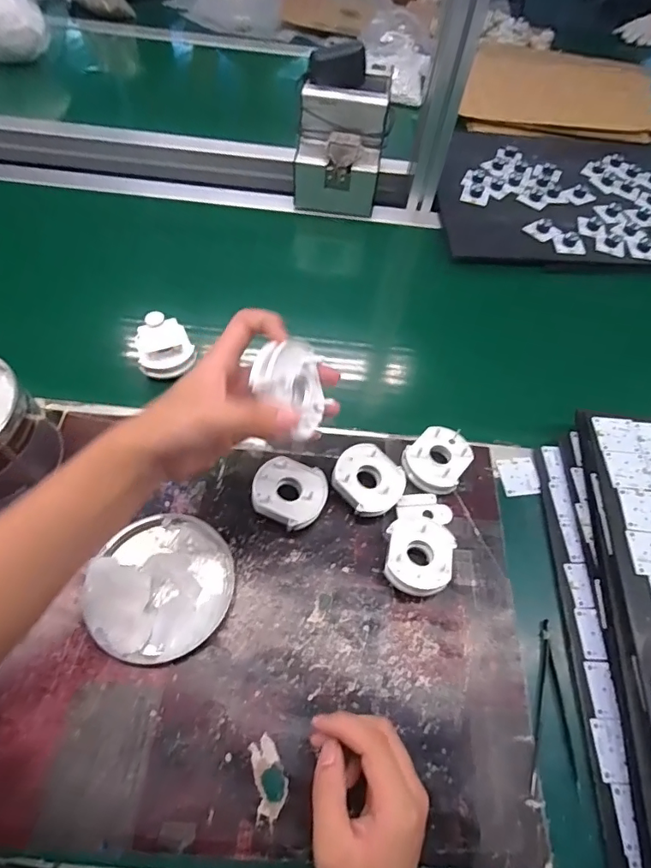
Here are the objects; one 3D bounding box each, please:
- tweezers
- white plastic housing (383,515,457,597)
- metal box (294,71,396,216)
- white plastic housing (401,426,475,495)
[{"bbox_3d":[0.199,0.232,0.412,0.038,0.009,0.134,16,59,5],"label":"tweezers"},{"bbox_3d":[0.087,0.116,0.453,0.063,0.037,0.069,8,59,1],"label":"white plastic housing"},{"bbox_3d":[0.023,-0.440,0.740,0.128,0.141,0.137,9,59,1],"label":"metal box"},{"bbox_3d":[0.119,0.028,0.514,0.062,0.033,0.064,2,58,-4],"label":"white plastic housing"}]

